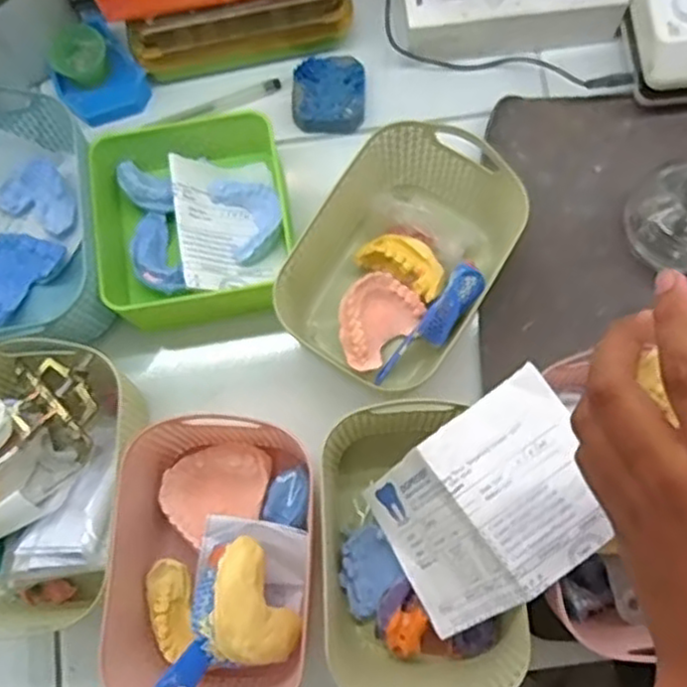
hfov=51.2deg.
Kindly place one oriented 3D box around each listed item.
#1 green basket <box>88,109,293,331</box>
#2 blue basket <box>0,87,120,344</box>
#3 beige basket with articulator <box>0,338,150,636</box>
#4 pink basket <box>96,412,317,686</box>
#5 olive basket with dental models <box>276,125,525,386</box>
[{"bbox_3d":[-0.108,-0.088,0.514,0.145,0.044,0.147,-7,77,1],"label":"green basket"},{"bbox_3d":[-0.233,-0.089,0.514,0.118,0.067,0.191,-11,77,0],"label":"blue basket"},{"bbox_3d":[-0.199,0.093,0.458,0.128,0.095,0.180,2,77,3],"label":"beige basket with articulator"},{"bbox_3d":[-0.079,0.138,0.457,0.131,0.083,0.180,1,77,3],"label":"pink basket"},{"bbox_3d":[0.037,-0.061,0.500,0.134,0.069,0.171,33,80,9],"label":"olive basket with dental models"}]

